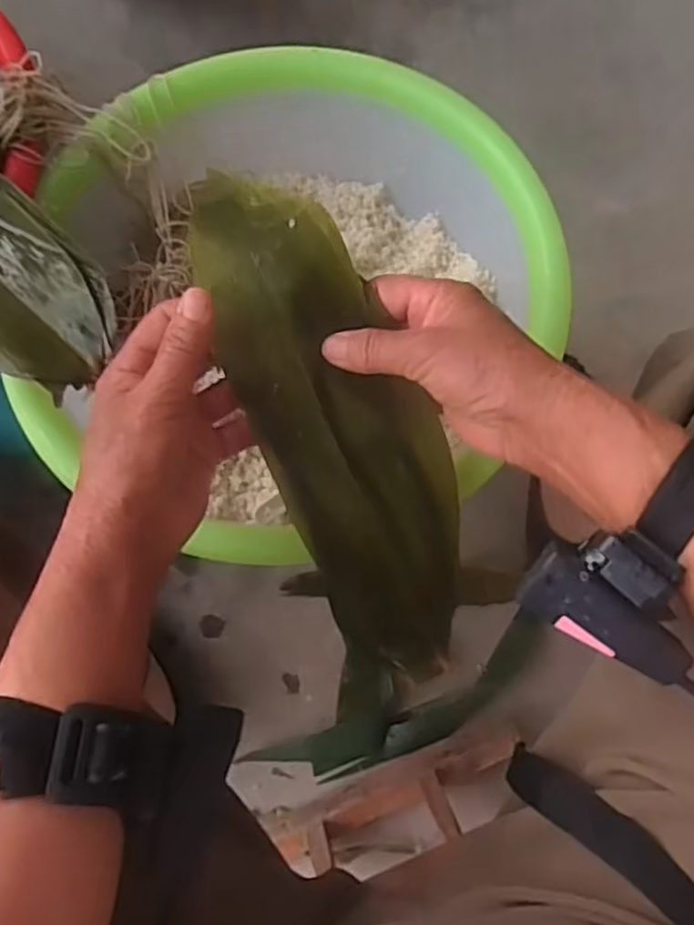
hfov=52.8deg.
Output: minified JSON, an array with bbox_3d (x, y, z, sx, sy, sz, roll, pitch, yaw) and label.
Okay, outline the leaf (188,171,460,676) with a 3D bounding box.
[{"bbox_3d":[-0.003,-0.020,0.410,0.091,0.073,0.304,-24,103,-4],"label":"leaf"}]

